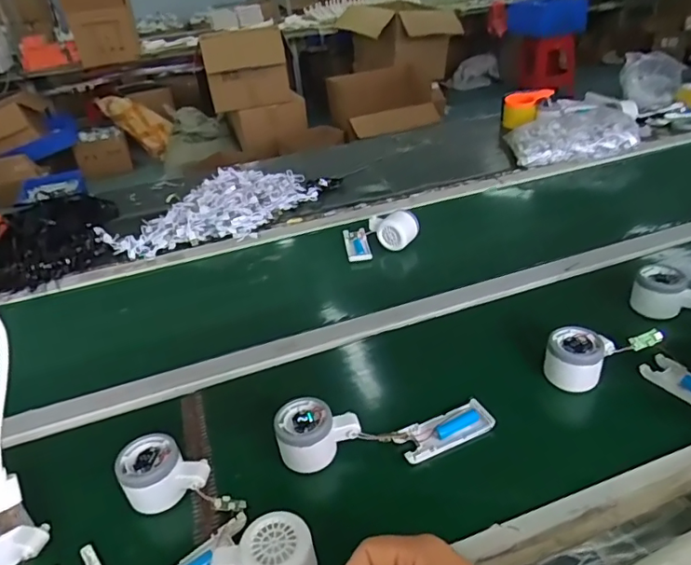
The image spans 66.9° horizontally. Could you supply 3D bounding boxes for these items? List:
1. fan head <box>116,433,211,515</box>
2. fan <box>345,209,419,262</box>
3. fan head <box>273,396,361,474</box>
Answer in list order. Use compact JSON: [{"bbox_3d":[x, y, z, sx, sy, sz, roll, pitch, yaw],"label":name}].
[{"bbox_3d":[-0.177,0.185,0.519,0.080,0.045,0.054,-11,33,-7],"label":"fan head"},{"bbox_3d":[0.062,-0.088,0.909,0.129,0.059,0.080,-6,33,0],"label":"fan"},{"bbox_3d":[-0.029,0.156,0.543,0.082,0.054,0.056,-16,34,-15],"label":"fan head"}]

